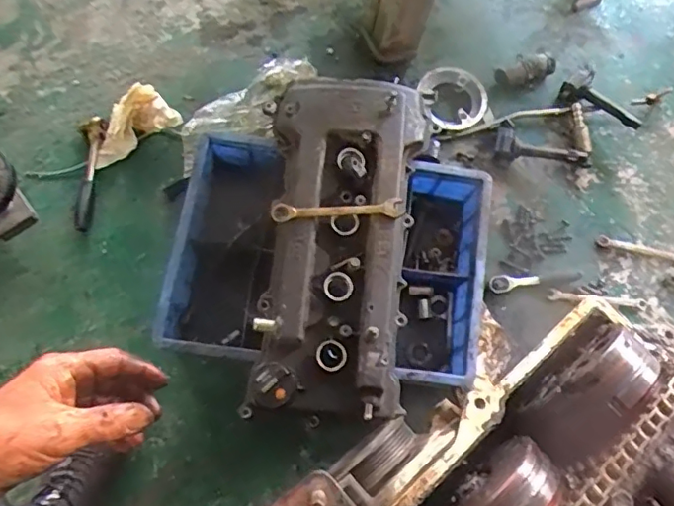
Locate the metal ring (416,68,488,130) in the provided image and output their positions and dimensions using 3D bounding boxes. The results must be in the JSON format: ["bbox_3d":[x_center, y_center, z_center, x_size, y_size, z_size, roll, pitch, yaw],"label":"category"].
[{"bbox_3d":[0.199,-0.266,0.974,0.107,0.027,0.117,0,73,-1],"label":"metal ring"}]

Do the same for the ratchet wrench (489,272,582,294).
[{"bbox_3d":[0.317,0.040,0.910,0.152,0.026,0.029,-10,73,-4],"label":"ratchet wrench"}]

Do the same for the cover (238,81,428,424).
[{"bbox_3d":[0.006,-0.020,0.761,0.218,0.089,0.453,4,73,0],"label":"cover"}]

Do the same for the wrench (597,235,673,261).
[{"bbox_3d":[0.496,-0.004,0.918,0.146,0.011,0.023,13,73,3],"label":"wrench"}]

